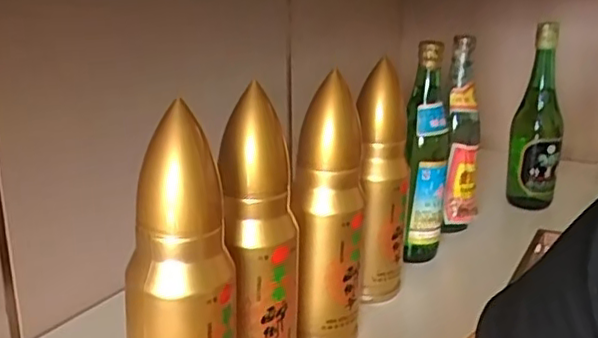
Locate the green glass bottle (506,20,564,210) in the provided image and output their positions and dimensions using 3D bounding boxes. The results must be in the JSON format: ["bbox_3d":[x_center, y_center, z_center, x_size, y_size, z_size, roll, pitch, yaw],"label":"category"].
[{"bbox_3d":[0.349,-0.069,0.926,0.068,0.273,0.071,5,16,15],"label":"green glass bottle"}]

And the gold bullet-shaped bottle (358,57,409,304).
[{"bbox_3d":[0.084,0.021,0.638,0.051,0.228,0.052,3,16,10],"label":"gold bullet-shaped bottle"}]

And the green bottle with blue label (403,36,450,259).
[{"bbox_3d":[0.146,-0.011,0.730,0.051,0.244,0.057,5,16,15],"label":"green bottle with blue label"}]

